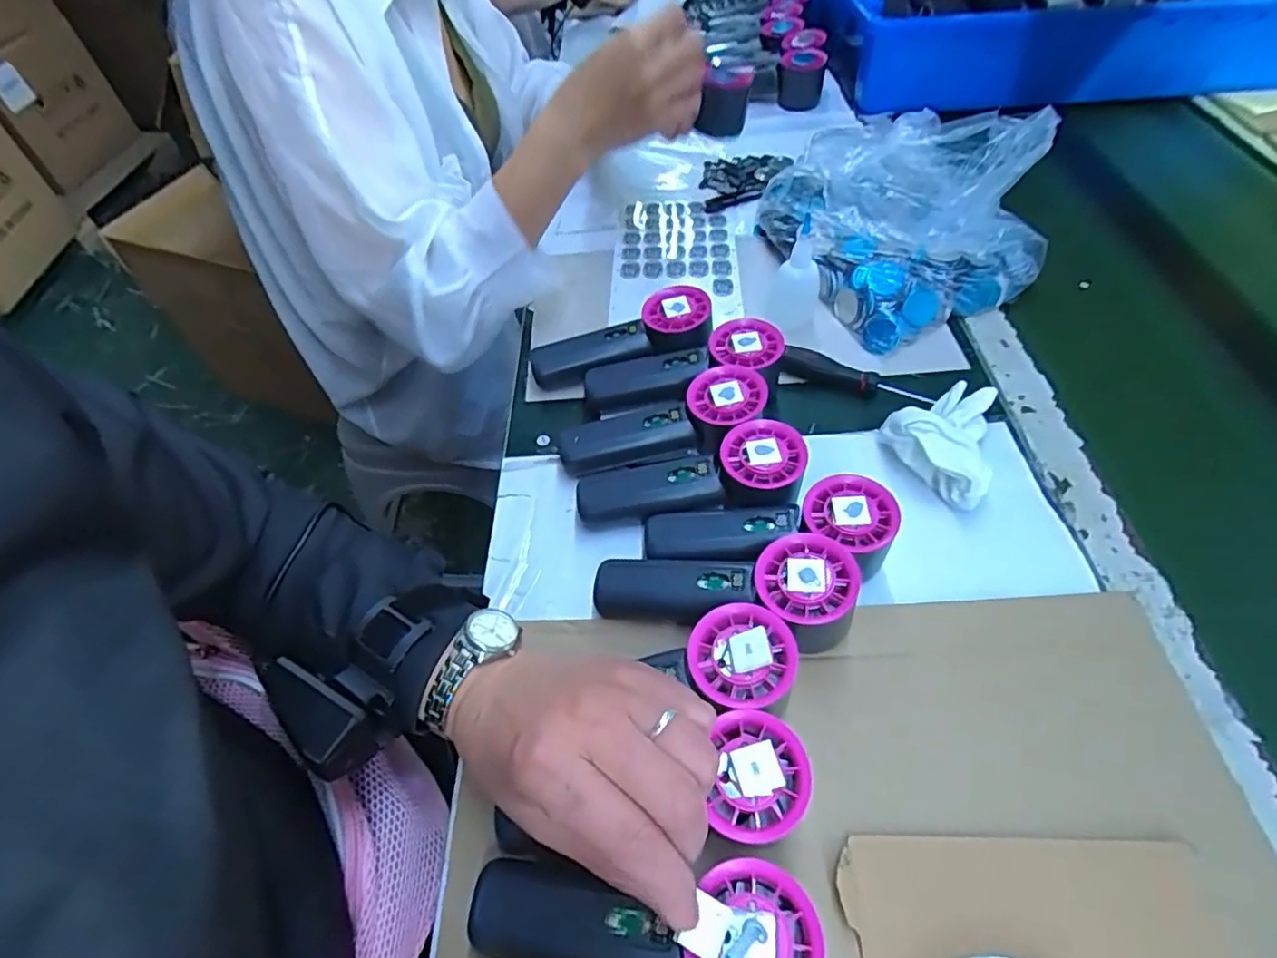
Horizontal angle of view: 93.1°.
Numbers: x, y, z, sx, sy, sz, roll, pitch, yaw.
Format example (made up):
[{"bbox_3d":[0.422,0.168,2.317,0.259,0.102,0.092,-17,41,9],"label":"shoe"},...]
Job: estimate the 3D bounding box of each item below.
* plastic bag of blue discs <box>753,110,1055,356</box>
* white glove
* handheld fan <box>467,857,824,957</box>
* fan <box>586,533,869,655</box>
[{"bbox_3d":[0.246,-0.260,0.571,0.203,0.099,0.244,-20,54,-11],"label":"plastic bag of blue discs"},{"bbox_3d":[0.223,-0.039,0.441,0.077,0.043,0.107,24,59,21],"label":"white glove"},{"bbox_3d":[-0.001,0.195,0.266,0.153,0.034,0.052,-4,52,16],"label":"handheld fan"},{"bbox_3d":[0.049,0.070,0.367,0.153,0.057,0.057,-1,53,4],"label":"fan"}]

